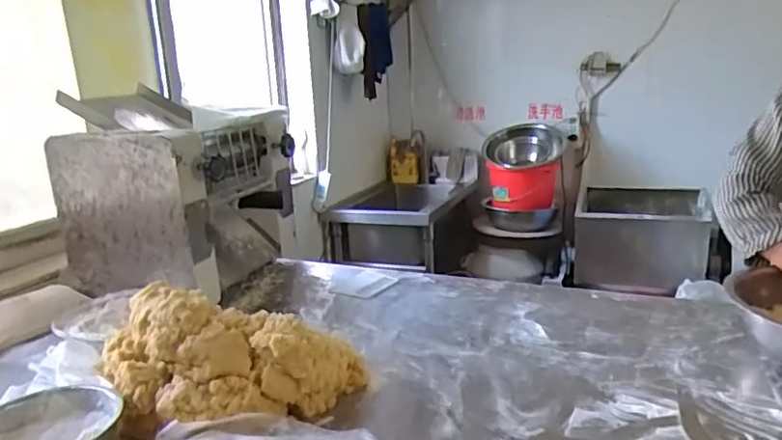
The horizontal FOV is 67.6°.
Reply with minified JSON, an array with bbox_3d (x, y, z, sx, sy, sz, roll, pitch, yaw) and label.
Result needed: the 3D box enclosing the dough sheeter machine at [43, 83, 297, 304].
[{"bbox_3d":[-0.488,-0.067,1.358,0.364,0.394,0.402,2,16,17],"label":"dough sheeter machine"}]

